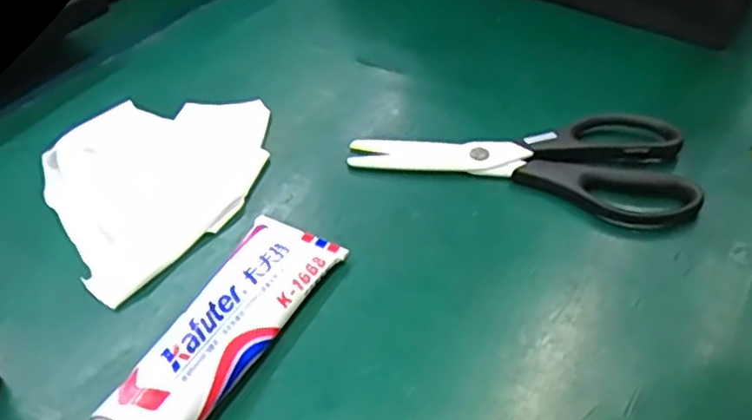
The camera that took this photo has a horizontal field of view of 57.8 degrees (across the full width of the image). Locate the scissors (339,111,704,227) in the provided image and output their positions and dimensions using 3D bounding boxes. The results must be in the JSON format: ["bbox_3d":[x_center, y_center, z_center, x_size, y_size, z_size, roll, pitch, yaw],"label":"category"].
[{"bbox_3d":[0.085,-0.036,0.395,0.185,0.013,0.082,12,44,12],"label":"scissors"}]

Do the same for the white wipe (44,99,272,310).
[{"bbox_3d":[-0.123,-0.023,0.379,0.113,0.011,0.148,25,48,24],"label":"white wipe"}]

